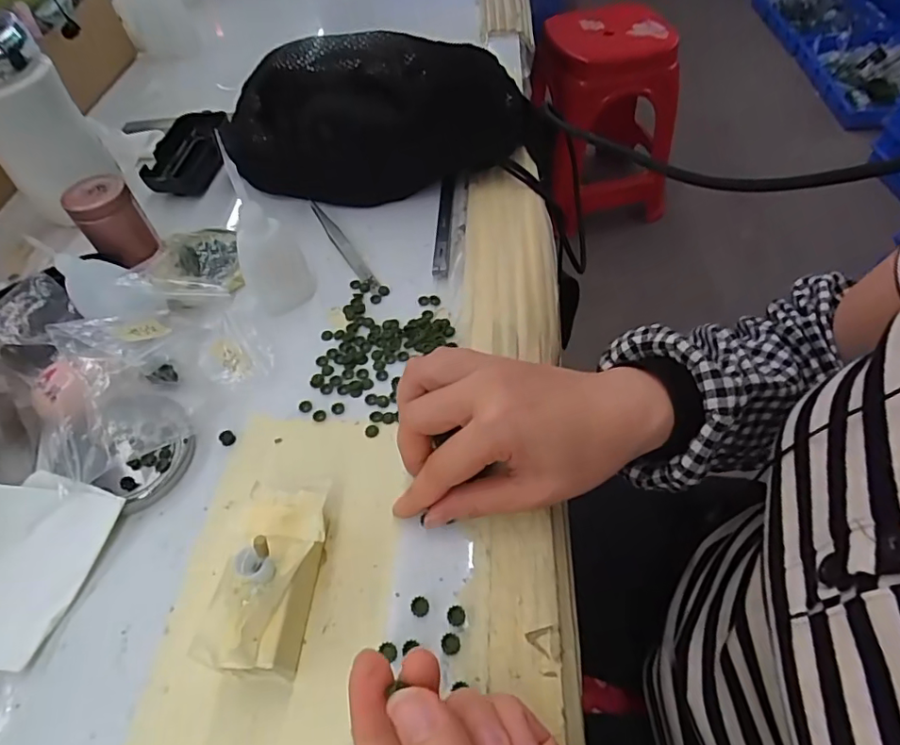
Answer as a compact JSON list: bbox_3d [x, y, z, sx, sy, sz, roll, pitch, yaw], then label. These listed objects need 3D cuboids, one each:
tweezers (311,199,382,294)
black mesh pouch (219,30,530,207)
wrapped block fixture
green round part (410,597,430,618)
[{"bbox_3d":[-0.087,-0.104,0.425,0.012,0.005,0.125,-26,56,-15],"label":"tweezers"},{"bbox_3d":[-0.053,-0.216,0.444,0.242,0.100,0.098,-1,54,3],"label":"black mesh pouch"},{"bbox_3d":[-0.084,0.097,0.258,0.043,0.039,0.087,4,54,7],"label":"wrapped block fixture"},{"bbox_3d":[-0.015,0.116,0.260,0.009,0.004,0.009,-2,54,3],"label":"green round part"}]

